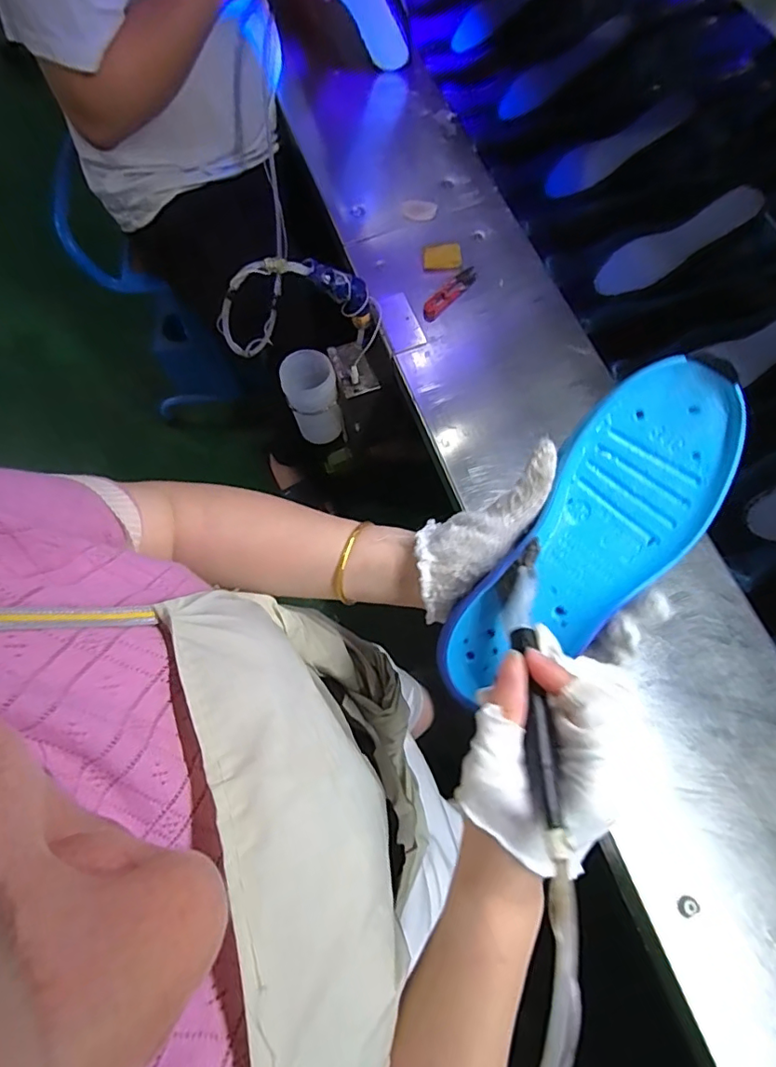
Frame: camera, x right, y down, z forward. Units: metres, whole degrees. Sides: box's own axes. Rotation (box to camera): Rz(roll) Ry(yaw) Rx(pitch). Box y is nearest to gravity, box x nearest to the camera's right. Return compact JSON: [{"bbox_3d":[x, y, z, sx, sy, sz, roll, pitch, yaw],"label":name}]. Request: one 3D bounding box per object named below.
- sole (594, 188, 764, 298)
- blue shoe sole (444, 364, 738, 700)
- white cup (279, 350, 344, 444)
[{"bbox_3d":[0.395,-0.400,0.737,0.217,0.012,0.068,-26,68,17],"label":"sole"},{"bbox_3d":[0.116,0.007,0.321,0.084,0.025,0.226,41,102,13],"label":"blue shoe sole"},{"bbox_3d":[-0.109,-0.192,0.771,0.072,0.120,0.072,-22,72,-8],"label":"white cup"}]

